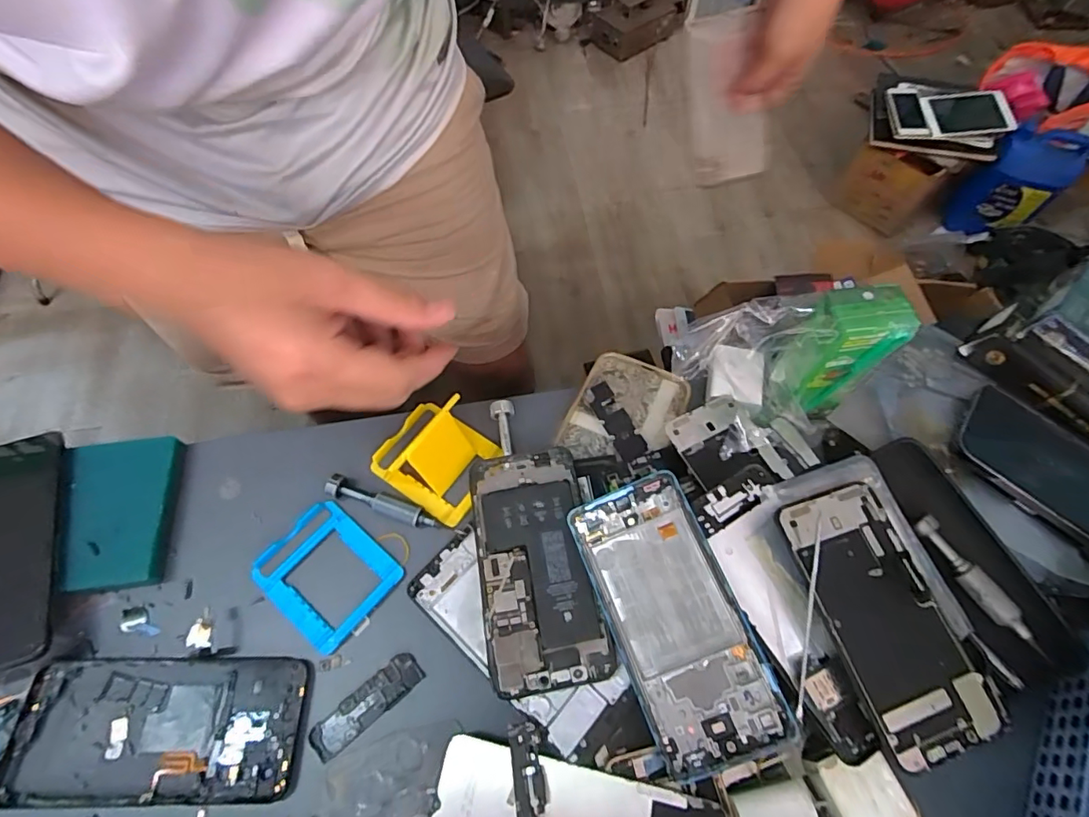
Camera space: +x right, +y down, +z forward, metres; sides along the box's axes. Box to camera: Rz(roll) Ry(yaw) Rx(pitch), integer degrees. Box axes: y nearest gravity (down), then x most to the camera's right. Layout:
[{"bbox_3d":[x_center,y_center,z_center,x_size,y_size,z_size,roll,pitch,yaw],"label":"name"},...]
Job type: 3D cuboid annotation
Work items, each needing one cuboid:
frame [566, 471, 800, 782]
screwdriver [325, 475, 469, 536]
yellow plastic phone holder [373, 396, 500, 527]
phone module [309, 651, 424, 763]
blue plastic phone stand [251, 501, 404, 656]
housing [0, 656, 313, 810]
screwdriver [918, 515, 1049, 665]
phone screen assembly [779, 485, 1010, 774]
[{"bbox_3d":[0.078,0.125,0.323,0.075,0.006,0.163,-26,68,9],"label":"frame"},{"bbox_3d":[-0.109,0.072,0.384,0.103,0.011,0.015,20,65,9],"label":"screwdriver"},{"bbox_3d":[-0.081,0.029,0.386,0.083,0.054,0.069,32,67,15],"label":"yellow plastic phone holder"},{"bbox_3d":[-0.111,0.185,0.333,0.072,0.004,0.022,-38,69,-18],"label":"phone module"},{"bbox_3d":[-0.152,0.114,0.369,0.084,0.007,0.073,38,69,17],"label":"blue plastic phone stand"},{"bbox_3d":[-0.233,0.194,0.324,0.169,0.012,0.076,-1,63,-1],"label":"housing"},{"bbox_3d":[0.270,0.109,0.332,0.014,0.010,0.092,-26,66,-13],"label":"screwdriver"},{"bbox_3d":[0.194,0.117,0.304,0.067,0.008,0.142,-15,69,-12],"label":"phone screen assembly"}]

